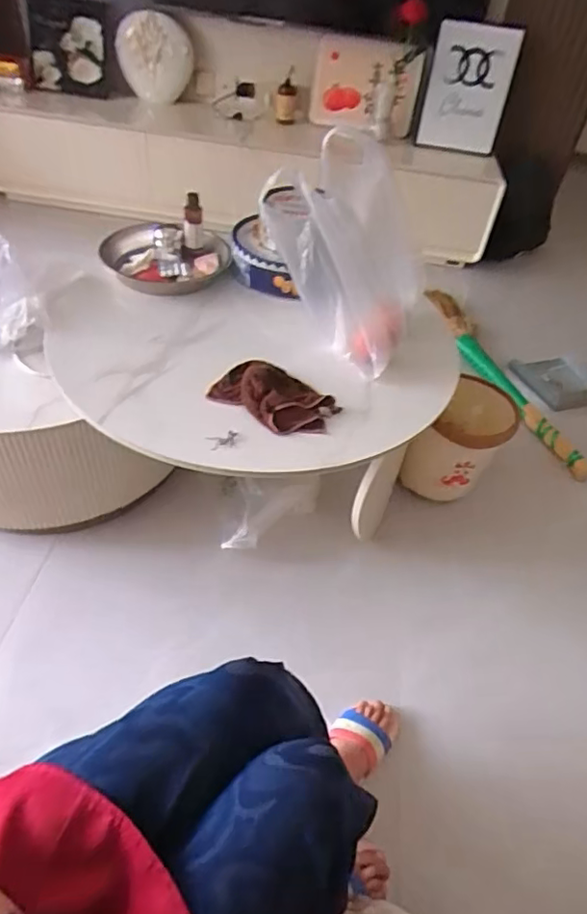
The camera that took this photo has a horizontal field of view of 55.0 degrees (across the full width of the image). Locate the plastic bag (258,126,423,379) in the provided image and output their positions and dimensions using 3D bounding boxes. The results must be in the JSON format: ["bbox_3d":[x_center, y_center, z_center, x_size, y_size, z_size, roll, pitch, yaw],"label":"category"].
[{"bbox_3d":[0.089,-0.375,1.025,0.291,0.313,0.202,24,48,15],"label":"plastic bag"}]

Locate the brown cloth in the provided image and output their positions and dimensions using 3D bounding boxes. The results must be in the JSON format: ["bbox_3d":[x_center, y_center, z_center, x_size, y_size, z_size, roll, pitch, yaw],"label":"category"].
[{"bbox_3d":[-0.030,-0.111,0.954,0.200,0.037,0.131,30,50,20],"label":"brown cloth"}]

